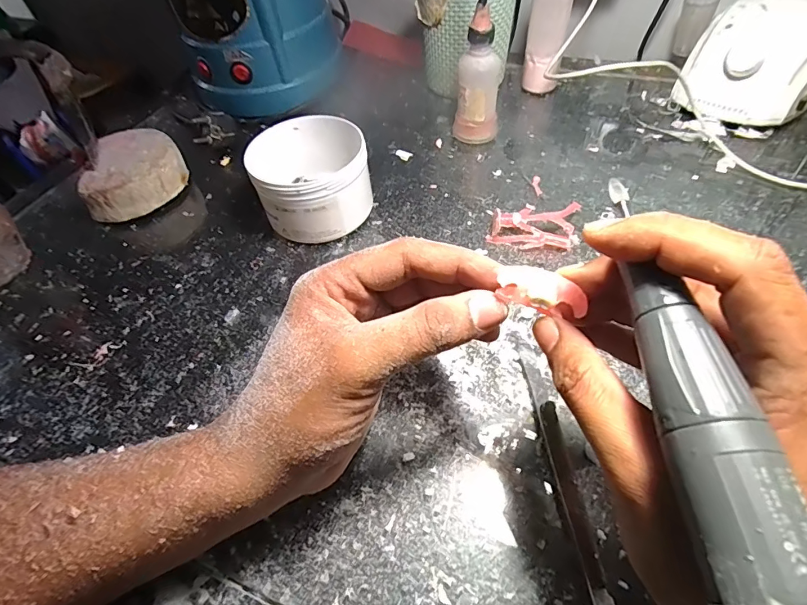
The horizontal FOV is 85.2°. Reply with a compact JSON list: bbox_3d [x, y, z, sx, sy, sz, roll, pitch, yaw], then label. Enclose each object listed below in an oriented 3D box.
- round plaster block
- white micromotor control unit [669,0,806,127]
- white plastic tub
[{"bbox_3d":[-0.249,-0.119,0.405,0.087,0.043,0.080,-3,52,4],"label":"round plaster block"},{"bbox_3d":[0.332,-0.226,0.408,0.107,0.078,0.127,30,61,25],"label":"white micromotor control unit"},{"bbox_3d":[-0.074,-0.098,0.357,0.087,0.065,0.103,-26,54,-14],"label":"white plastic tub"}]

